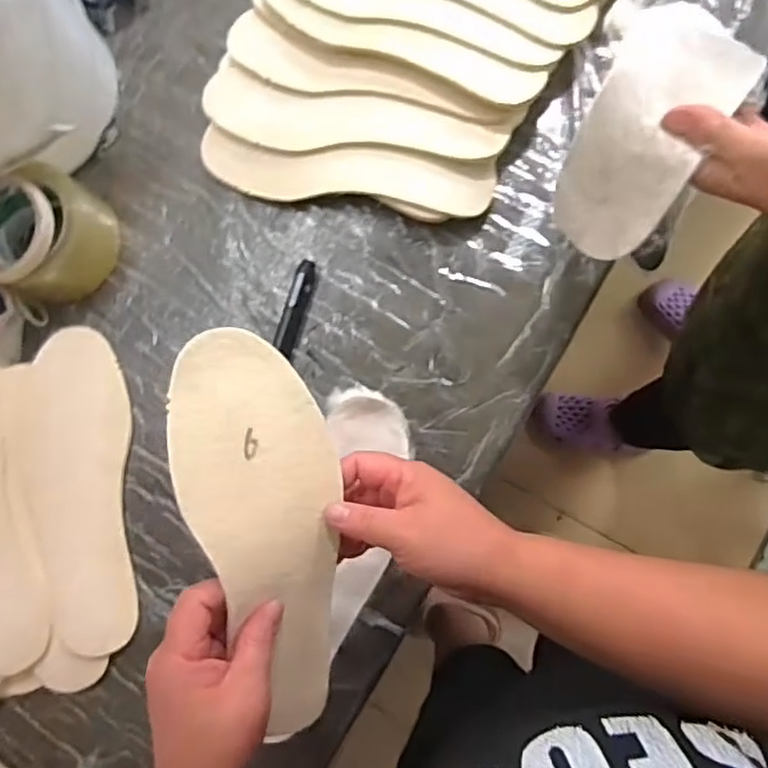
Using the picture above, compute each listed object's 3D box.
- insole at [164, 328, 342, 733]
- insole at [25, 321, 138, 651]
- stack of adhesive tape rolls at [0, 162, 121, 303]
[{"bbox_3d":[-0.063,0.093,0.403,0.091,0.017,0.251,-23,104,-24],"label":"insole"},{"bbox_3d":[-0.264,0.089,0.567,0.089,0.009,0.268,-5,80,-3],"label":"insole"},{"bbox_3d":[-0.302,-0.131,0.572,0.108,0.069,0.112,18,86,8],"label":"stack of adhesive tape rolls"}]

